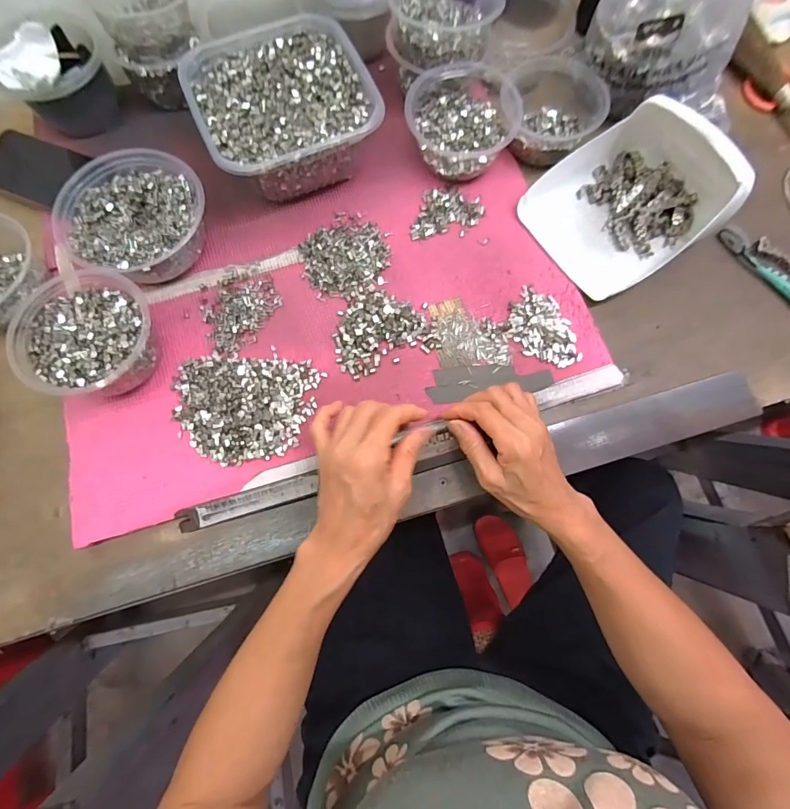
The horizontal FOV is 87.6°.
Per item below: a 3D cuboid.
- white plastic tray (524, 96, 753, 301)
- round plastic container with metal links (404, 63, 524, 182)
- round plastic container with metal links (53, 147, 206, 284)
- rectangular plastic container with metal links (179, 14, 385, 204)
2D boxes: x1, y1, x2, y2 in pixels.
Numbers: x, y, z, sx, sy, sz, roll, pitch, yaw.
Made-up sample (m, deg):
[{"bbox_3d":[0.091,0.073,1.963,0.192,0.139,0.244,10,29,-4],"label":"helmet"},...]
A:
[{"bbox_3d":[0.246,-0.219,0.420,0.182,0.082,0.155,-33,77,-9],"label":"white plastic tray"},{"bbox_3d":[0.069,-0.305,0.450,0.113,0.059,0.111,0,73,-1],"label":"round plastic container with metal links"},{"bbox_3d":[-0.259,-0.187,0.416,0.133,0.054,0.137,0,73,-1],"label":"round plastic container with metal links"},{"bbox_3d":[-0.118,-0.310,0.445,0.174,0.074,0.179,-24,76,-7],"label":"rectangular plastic container with metal links"}]

